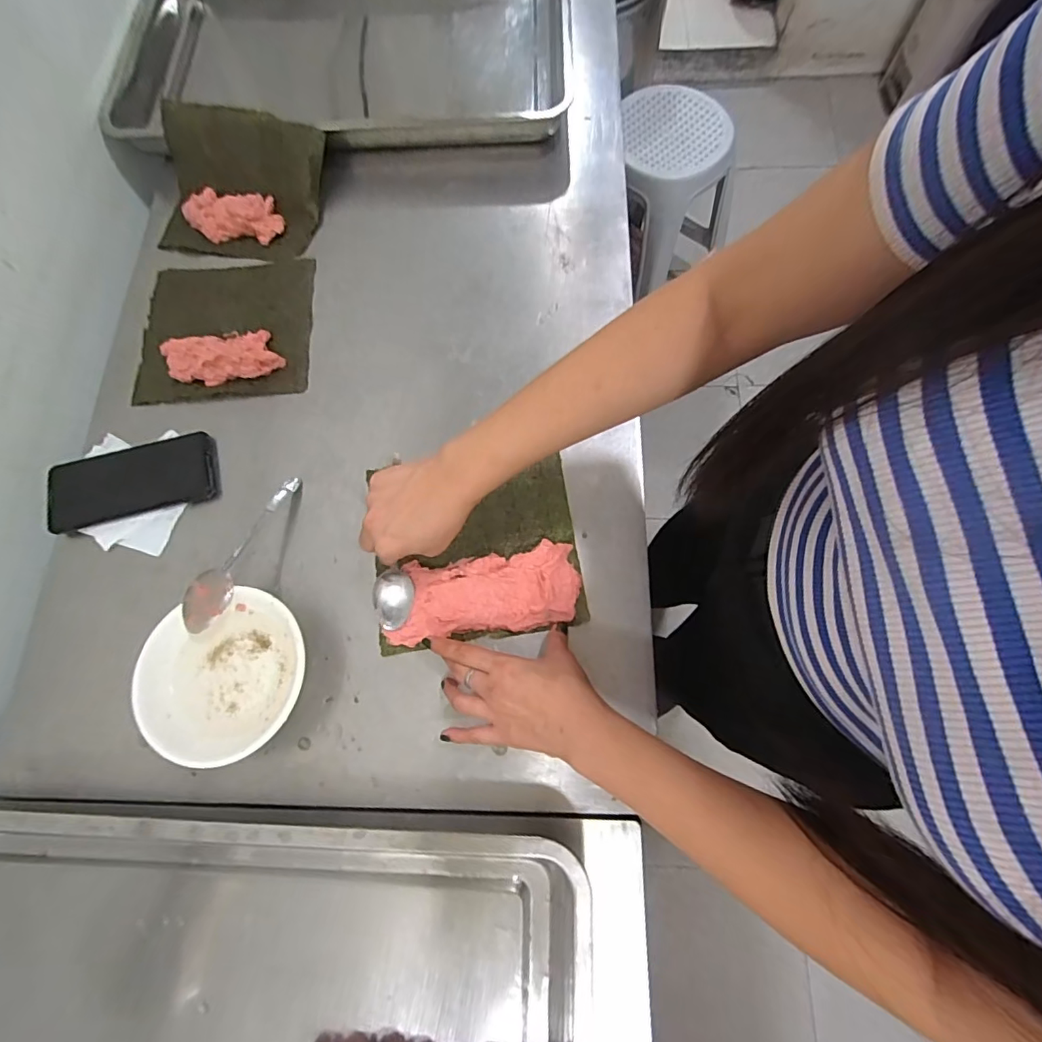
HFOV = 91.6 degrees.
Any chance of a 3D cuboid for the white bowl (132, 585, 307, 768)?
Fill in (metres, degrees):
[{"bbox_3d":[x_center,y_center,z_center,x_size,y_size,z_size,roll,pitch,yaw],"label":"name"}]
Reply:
[{"bbox_3d":[-0.258,0.139,0.455,0.141,0.049,0.135,-1,72,3],"label":"white bowl"}]

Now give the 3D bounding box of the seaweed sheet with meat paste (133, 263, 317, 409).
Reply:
[{"bbox_3d":[-0.343,-0.229,0.578,0.189,0.030,0.182,-5,72,1],"label":"seaweed sheet with meat paste"}]

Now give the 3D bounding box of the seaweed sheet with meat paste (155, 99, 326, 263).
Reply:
[{"bbox_3d":[-0.350,-0.412,0.620,0.193,0.059,0.162,7,73,5],"label":"seaweed sheet with meat paste"}]

